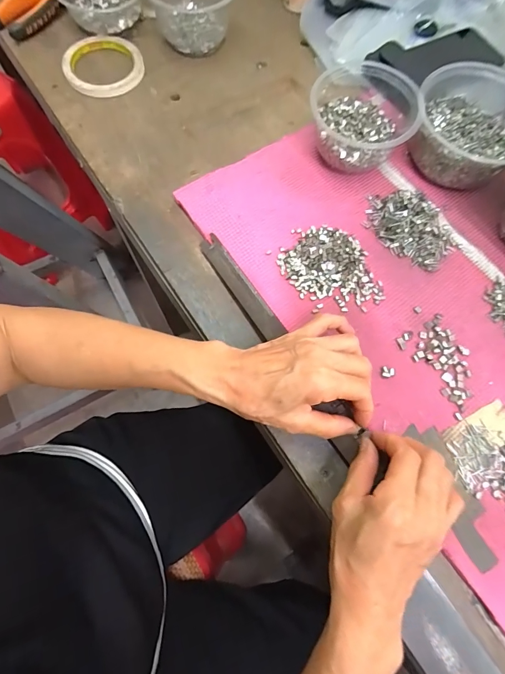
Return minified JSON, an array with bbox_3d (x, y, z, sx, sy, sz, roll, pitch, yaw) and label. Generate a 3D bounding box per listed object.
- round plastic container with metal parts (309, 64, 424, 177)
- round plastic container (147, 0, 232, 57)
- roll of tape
[{"bbox_3d":[0.120,-0.241,0.397,0.107,0.065,0.102,1,73,-4],"label":"round plastic container with metal parts"},{"bbox_3d":[-0.080,-0.438,0.459,0.113,0.060,0.122,-10,74,-7],"label":"round plastic container"},{"bbox_3d":[-0.188,-0.347,0.452,0.094,0.017,0.095,-6,74,-6],"label":"roll of tape"}]

